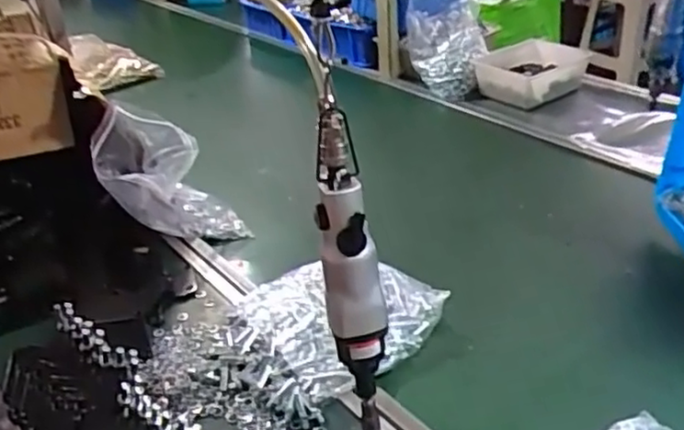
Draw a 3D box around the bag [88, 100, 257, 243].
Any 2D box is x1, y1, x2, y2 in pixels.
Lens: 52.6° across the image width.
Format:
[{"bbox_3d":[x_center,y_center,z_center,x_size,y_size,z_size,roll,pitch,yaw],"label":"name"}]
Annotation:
[{"bbox_3d":[-0.226,-0.029,0.908,0.113,0.243,0.103,21,68,36],"label":"bag"}]

